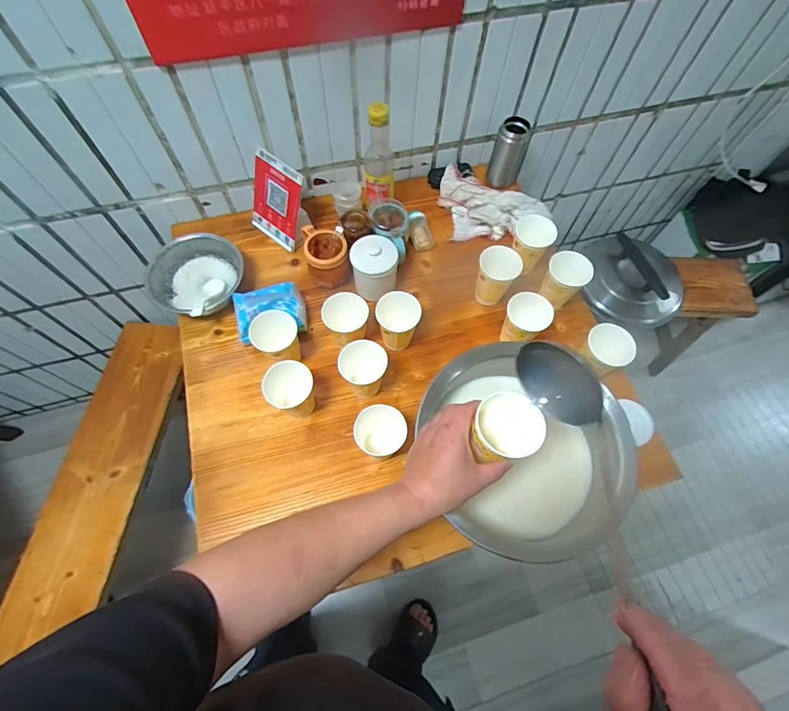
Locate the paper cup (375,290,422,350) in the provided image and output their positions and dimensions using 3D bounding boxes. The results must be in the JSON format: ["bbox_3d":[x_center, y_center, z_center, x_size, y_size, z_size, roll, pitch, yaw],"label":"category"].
[{"bbox_3d":[0.005,-0.057,0.739,0.077,0.108,0.075,1,66,-2],"label":"paper cup"}]

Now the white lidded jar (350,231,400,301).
[{"bbox_3d":[-0.042,-0.173,0.784,0.086,0.108,0.092,1,66,-2],"label":"white lidded jar"}]

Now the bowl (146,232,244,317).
[{"bbox_3d":[-0.387,-0.154,0.803,0.170,0.092,0.161,1,66,-2],"label":"bowl"}]

